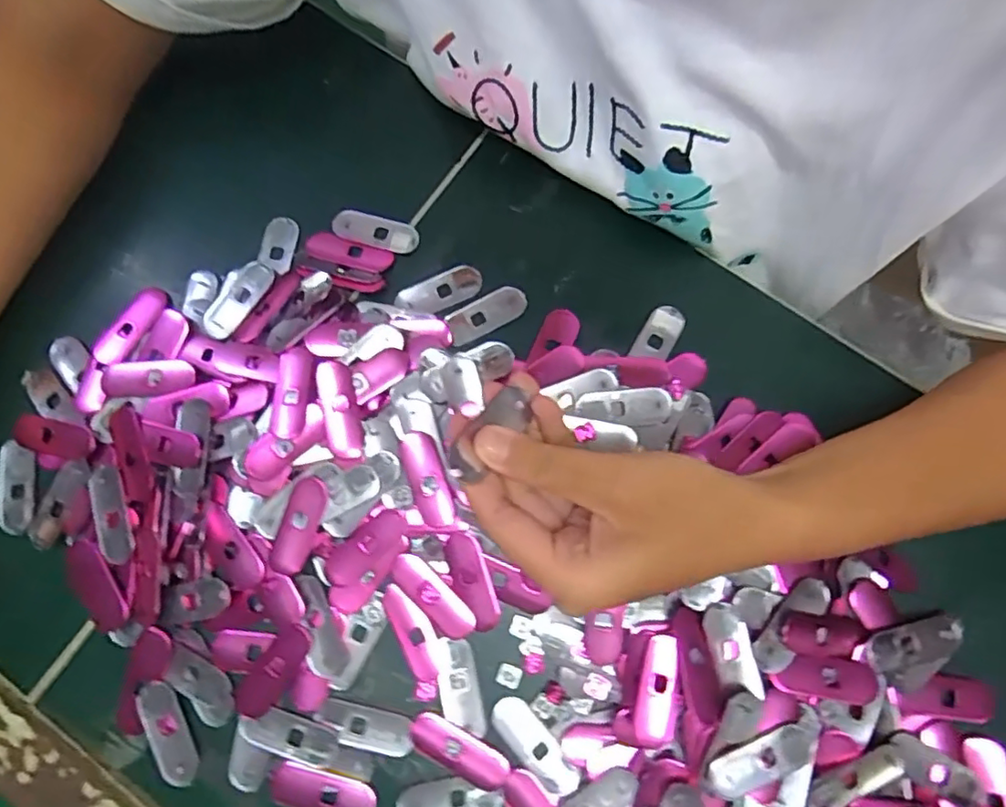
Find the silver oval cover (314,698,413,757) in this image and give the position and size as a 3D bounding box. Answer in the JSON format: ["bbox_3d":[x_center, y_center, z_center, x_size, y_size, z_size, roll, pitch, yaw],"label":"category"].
[{"bbox_3d":[-0.068,0.159,0.301,0.048,0.005,0.018,11,80,3],"label":"silver oval cover"}]

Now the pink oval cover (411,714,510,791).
[{"bbox_3d":[-0.022,0.169,0.298,0.051,0.004,0.020,30,81,6],"label":"pink oval cover"}]

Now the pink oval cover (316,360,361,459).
[{"bbox_3d":[-0.085,0.002,0.316,0.017,0.004,0.052,-14,79,-2],"label":"pink oval cover"}]

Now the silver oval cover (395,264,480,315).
[{"bbox_3d":[-0.035,-0.062,0.341,0.047,0.004,0.020,-26,80,-4],"label":"silver oval cover"}]

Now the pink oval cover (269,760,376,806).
[{"bbox_3d":[-0.087,0.187,0.293,0.050,0.004,0.020,14,80,3],"label":"pink oval cover"}]

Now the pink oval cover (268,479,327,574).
[{"bbox_3d":[-0.104,0.063,0.312,0.019,0.008,0.049,16,80,4],"label":"pink oval cover"}]

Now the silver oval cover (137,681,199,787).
[{"bbox_3d":[-0.164,0.161,0.300,0.019,0.004,0.050,-23,80,-3],"label":"silver oval cover"}]

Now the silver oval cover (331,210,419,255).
[{"bbox_3d":[-0.073,-0.099,0.350,0.048,0.004,0.019,16,80,4],"label":"silver oval cover"}]

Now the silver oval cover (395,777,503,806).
[{"bbox_3d":[-0.026,0.192,0.294,0.049,0.004,0.019,-11,79,-1],"label":"silver oval cover"}]

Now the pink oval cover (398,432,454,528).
[{"bbox_3d":[-0.039,0.039,0.315,0.017,0.005,0.050,-18,80,-3],"label":"pink oval cover"}]

